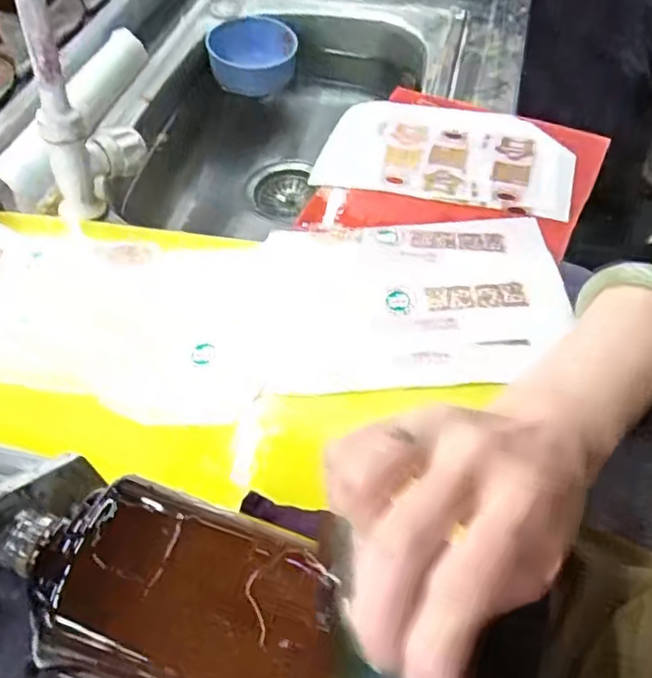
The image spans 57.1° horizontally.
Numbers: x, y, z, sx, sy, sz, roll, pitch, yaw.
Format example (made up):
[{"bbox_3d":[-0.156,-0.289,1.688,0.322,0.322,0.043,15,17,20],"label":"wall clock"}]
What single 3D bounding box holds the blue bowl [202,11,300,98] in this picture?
[{"bbox_3d":[-0.090,-0.362,0.763,0.108,0.052,0.100,0,54,1],"label":"blue bowl"}]

